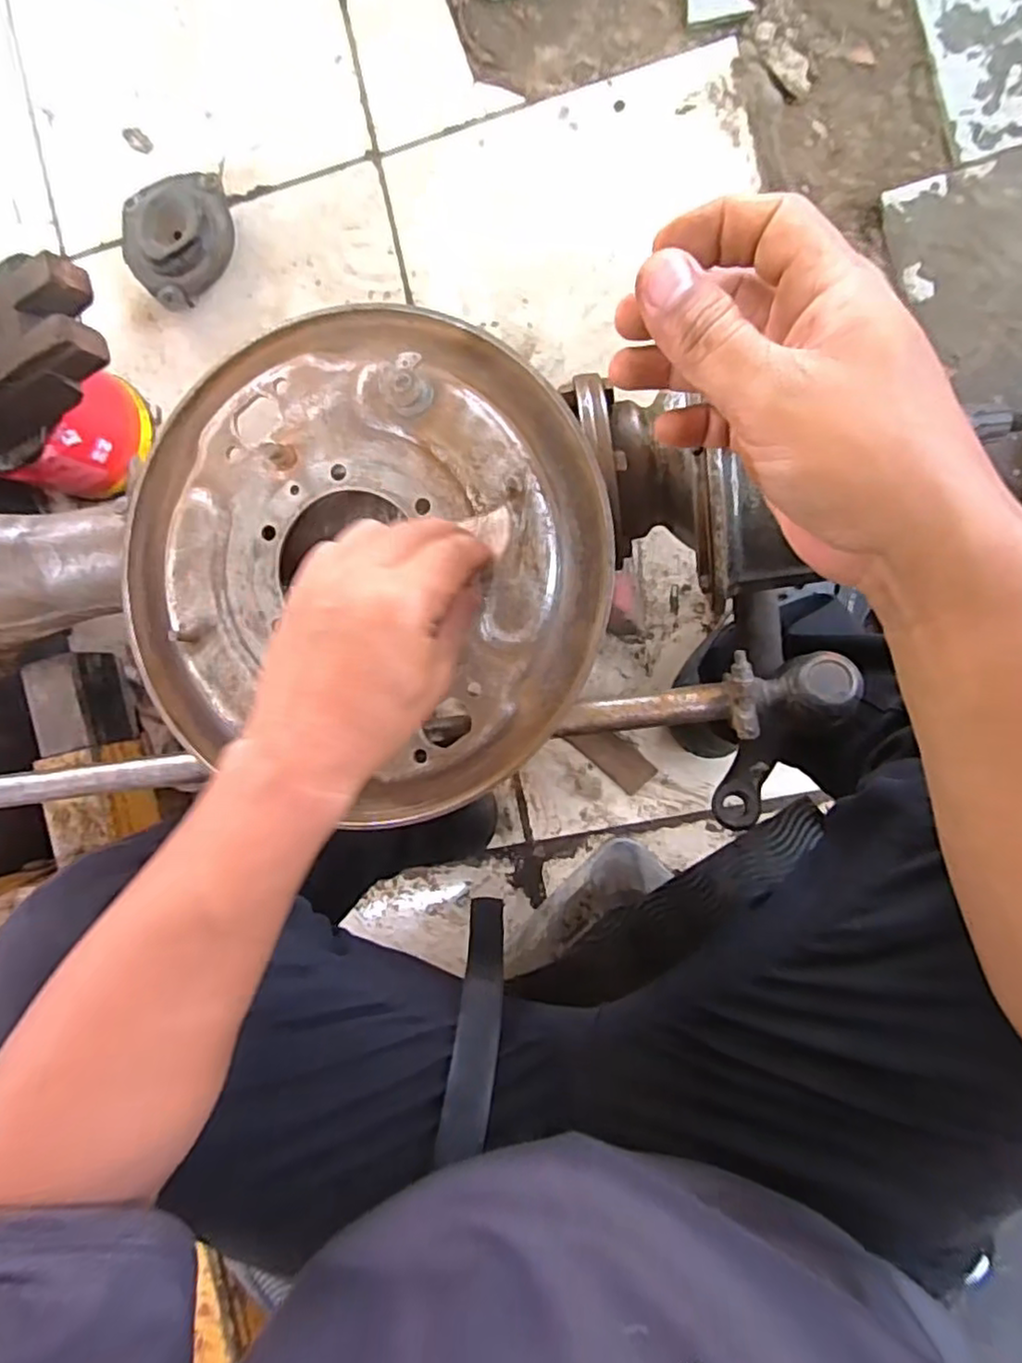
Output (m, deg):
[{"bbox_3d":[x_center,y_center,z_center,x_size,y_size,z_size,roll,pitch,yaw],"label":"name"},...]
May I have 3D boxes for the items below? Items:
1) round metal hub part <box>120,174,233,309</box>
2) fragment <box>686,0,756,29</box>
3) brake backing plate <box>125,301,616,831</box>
[{"bbox_3d":[-0.379,-0.512,0.759,0.128,0.052,0.124,0,93,7],"label":"round metal hub part"},{"bbox_3d":[0.220,-0.728,0.692,0.068,0.007,0.064,-1,93,7],"label":"fragment"},{"bbox_3d":[-0.093,-0.074,0.396,0.300,0.033,0.285,0,93,7],"label":"brake backing plate"}]

